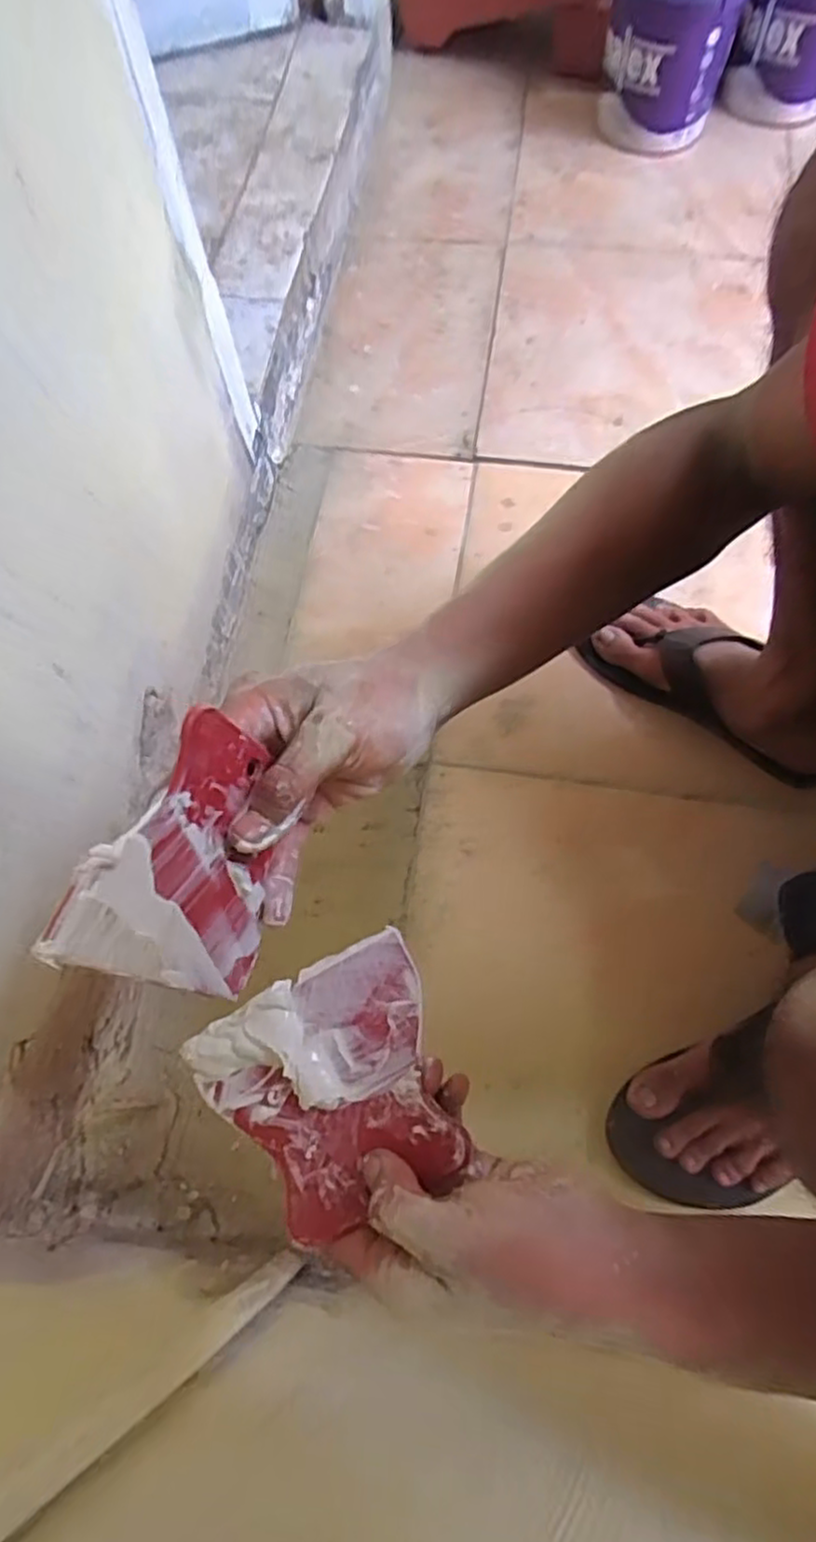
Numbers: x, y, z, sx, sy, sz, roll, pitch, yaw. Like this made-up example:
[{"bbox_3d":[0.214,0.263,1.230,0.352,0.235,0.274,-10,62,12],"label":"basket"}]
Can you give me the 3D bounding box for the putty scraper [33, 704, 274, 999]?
[{"bbox_3d":[-0.087,0.038,0.311,0.006,0.120,0.107,12,73,24],"label":"putty scraper"}]

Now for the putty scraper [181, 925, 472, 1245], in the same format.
[{"bbox_3d":[-0.037,0.153,0.347,0.120,0.009,0.112,-28,75,5],"label":"putty scraper"}]

